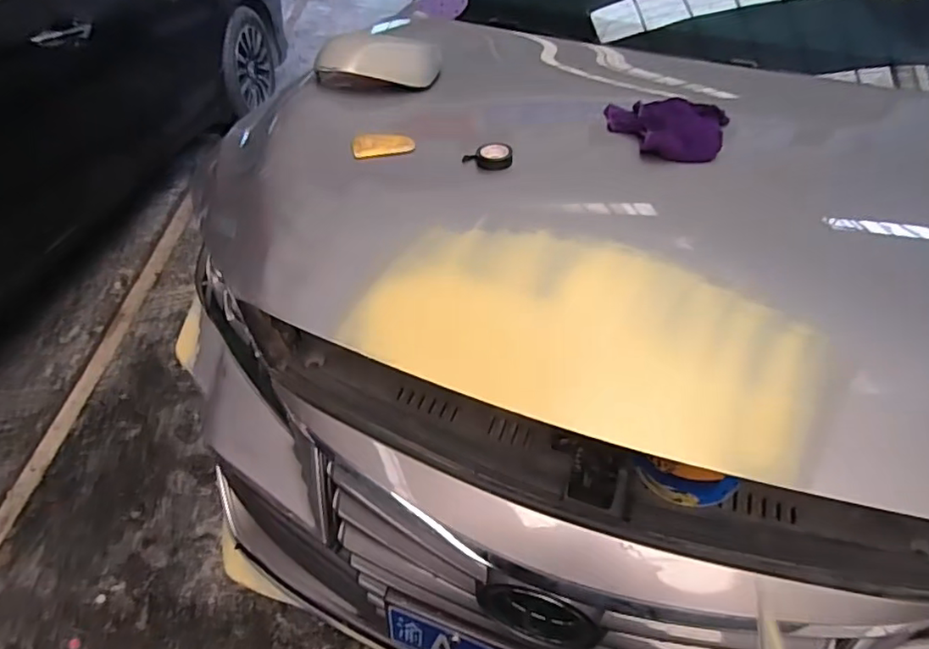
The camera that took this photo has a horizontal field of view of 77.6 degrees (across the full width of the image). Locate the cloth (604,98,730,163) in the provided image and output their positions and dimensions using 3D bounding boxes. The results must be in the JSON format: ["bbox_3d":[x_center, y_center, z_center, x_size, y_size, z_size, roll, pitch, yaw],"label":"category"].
[{"bbox_3d":[0.330,-0.324,0.943,0.207,0.055,0.163,14,44,12],"label":"cloth"}]

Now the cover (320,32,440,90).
[{"bbox_3d":[-0.156,-0.499,1.106,0.250,0.100,0.075,-7,43,-10],"label":"cover"}]

